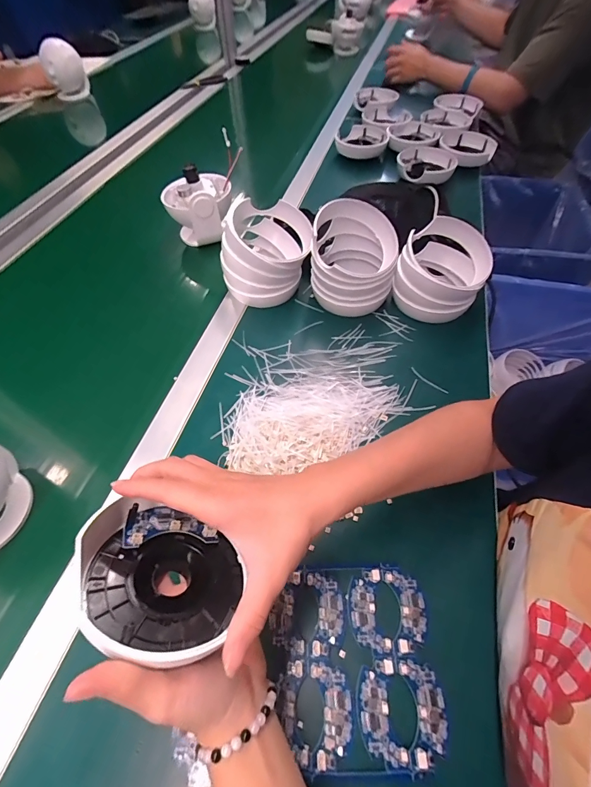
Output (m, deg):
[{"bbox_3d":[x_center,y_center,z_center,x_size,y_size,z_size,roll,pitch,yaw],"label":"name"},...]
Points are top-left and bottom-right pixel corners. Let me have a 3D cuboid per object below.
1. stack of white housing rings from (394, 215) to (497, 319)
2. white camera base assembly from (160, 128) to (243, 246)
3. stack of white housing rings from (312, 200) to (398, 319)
[{"bbox_3d":[0.206,-0.172,0.513,0.112,0.088,0.121,24,58,20],"label":"stack of white housing rings"},{"bbox_3d":[-0.158,-0.336,0.625,0.103,0.100,0.125,18,56,16],"label":"white camera base assembly"},{"bbox_3d":[0.082,-0.187,0.514,0.113,0.117,0.115,8,54,10],"label":"stack of white housing rings"}]

